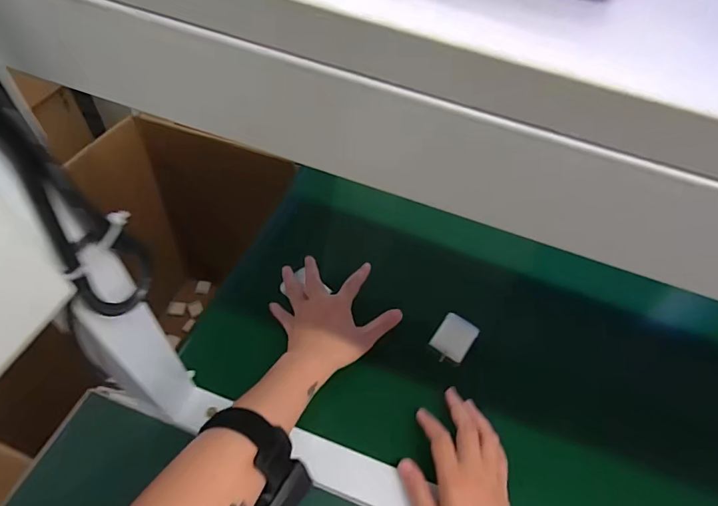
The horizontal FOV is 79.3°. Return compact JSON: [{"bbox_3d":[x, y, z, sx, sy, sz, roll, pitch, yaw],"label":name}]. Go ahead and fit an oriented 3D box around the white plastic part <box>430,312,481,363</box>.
[{"bbox_3d":[0.113,0.103,0.517,0.043,0.014,0.054,33,63,18],"label":"white plastic part"}]

